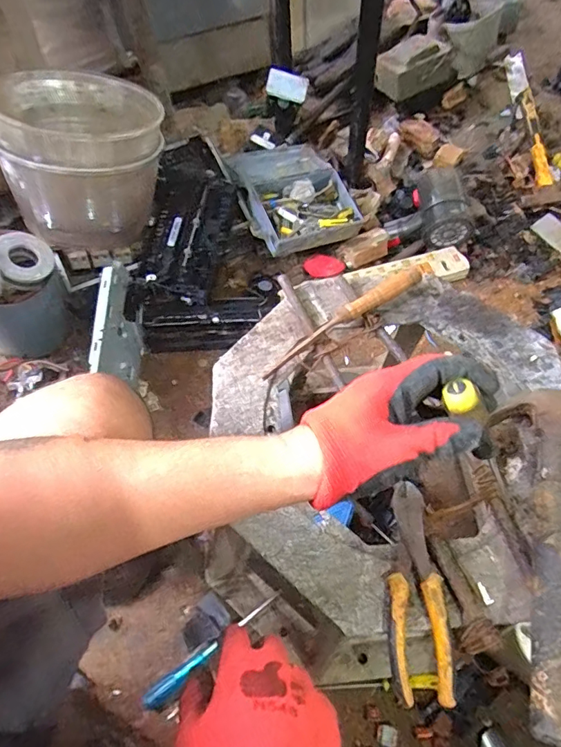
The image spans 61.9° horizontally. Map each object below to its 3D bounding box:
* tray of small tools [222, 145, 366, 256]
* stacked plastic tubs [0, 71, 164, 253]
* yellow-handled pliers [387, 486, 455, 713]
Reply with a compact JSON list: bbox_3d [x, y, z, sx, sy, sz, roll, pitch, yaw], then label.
[{"bbox_3d":[0.026,-0.410,1.064,0.239,0.090,0.319,-21,62,-9],"label":"tray of small tools"},{"bbox_3d":[-0.387,-0.433,0.913,0.292,0.241,0.292,7,57,-10],"label":"stacked plastic tubs"},{"bbox_3d":[0.118,0.187,0.413,0.048,0.018,0.172,1,61,3],"label":"yellow-handled pliers"}]

